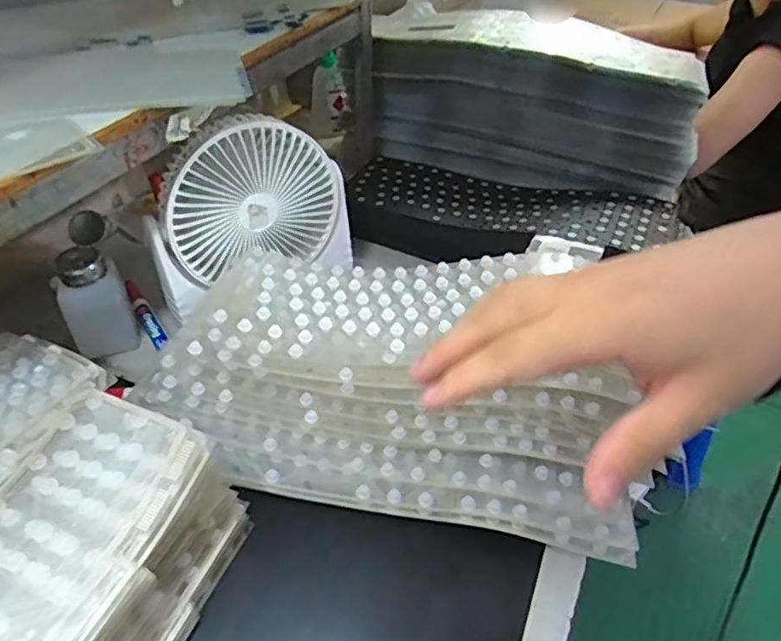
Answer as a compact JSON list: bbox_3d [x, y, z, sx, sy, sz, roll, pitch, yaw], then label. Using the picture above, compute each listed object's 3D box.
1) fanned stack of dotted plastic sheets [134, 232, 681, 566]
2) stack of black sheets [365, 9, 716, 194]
[{"bbox_3d":[0.017,0.038,0.487,0.402,0.099,0.202,7,46,4],"label":"fanned stack of dotted plastic sheets"},{"bbox_3d":[0.186,-0.299,0.782,0.374,0.164,0.200,14,44,15],"label":"stack of black sheets"}]

